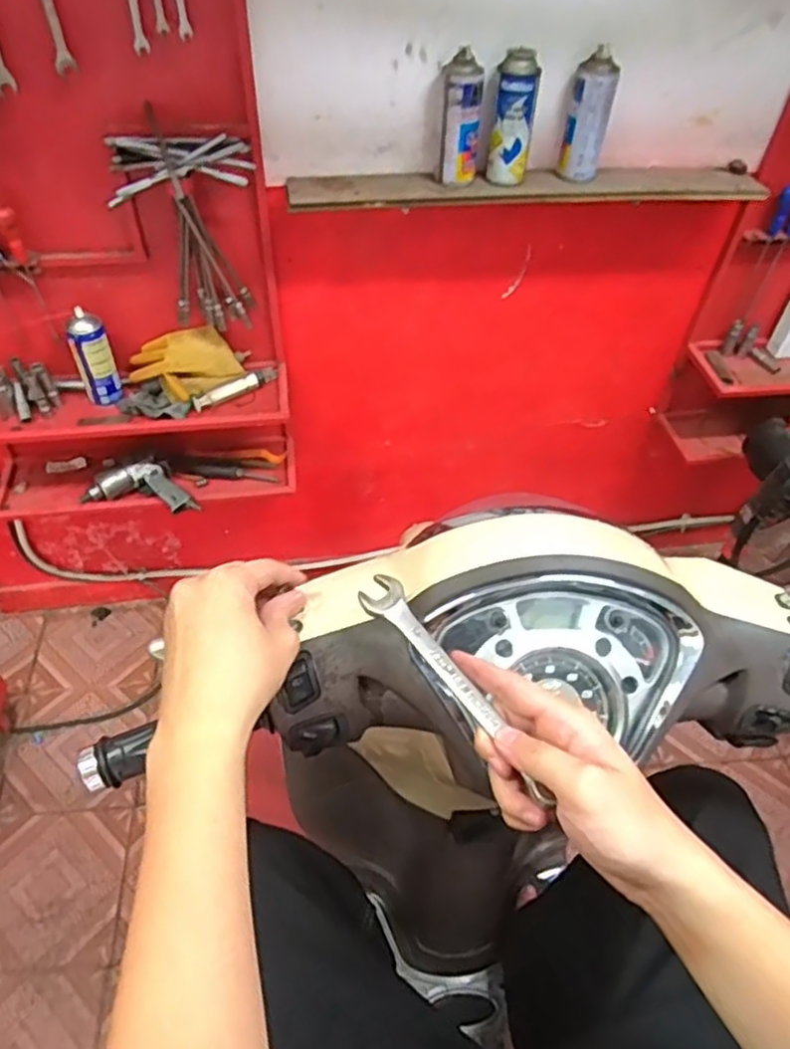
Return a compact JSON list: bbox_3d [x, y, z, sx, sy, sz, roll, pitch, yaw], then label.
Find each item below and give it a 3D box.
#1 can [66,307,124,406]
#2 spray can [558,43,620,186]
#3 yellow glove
[{"bbox_3d":[-0.534,-0.295,1.244,0.065,0.163,0.054,-19,52,-18],"label":"can"},{"bbox_3d":[0.302,-0.635,1.095,0.068,0.176,0.054,12,50,8],"label":"spray can"},{"bbox_3d":[-0.393,-0.295,1.293,0.187,0.126,0.045,-29,10,-6],"label":"yellow glove"}]

